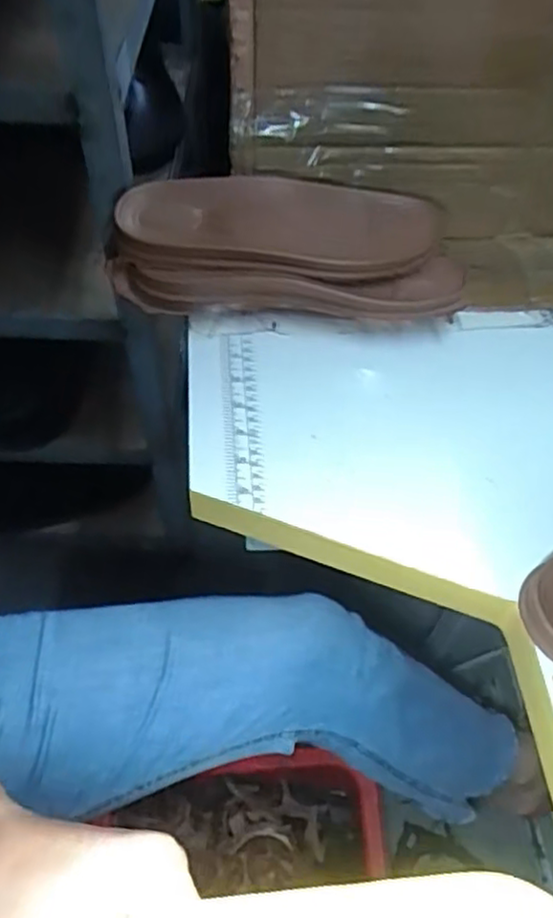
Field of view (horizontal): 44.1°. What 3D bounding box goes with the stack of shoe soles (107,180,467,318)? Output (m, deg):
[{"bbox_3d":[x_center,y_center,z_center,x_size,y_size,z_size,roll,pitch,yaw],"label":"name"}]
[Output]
[{"bbox_3d":[0.006,-0.177,0.559,0.282,0.052,0.129,0,55,-1],"label":"stack of shoe soles"}]

